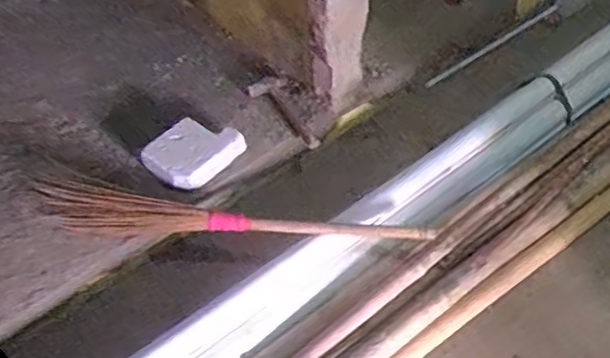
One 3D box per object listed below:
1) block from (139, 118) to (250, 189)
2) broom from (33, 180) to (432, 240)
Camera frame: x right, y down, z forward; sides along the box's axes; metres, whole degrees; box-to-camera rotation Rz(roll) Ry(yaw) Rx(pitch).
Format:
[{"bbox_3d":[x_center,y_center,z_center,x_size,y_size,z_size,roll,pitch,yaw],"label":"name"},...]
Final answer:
[{"bbox_3d":[-0.330,-0.080,1.904,0.221,0.058,0.247,28,54,26],"label":"block"},{"bbox_3d":[-0.215,0.124,1.742,1.089,0.114,0.139,4,47,6],"label":"broom"}]

